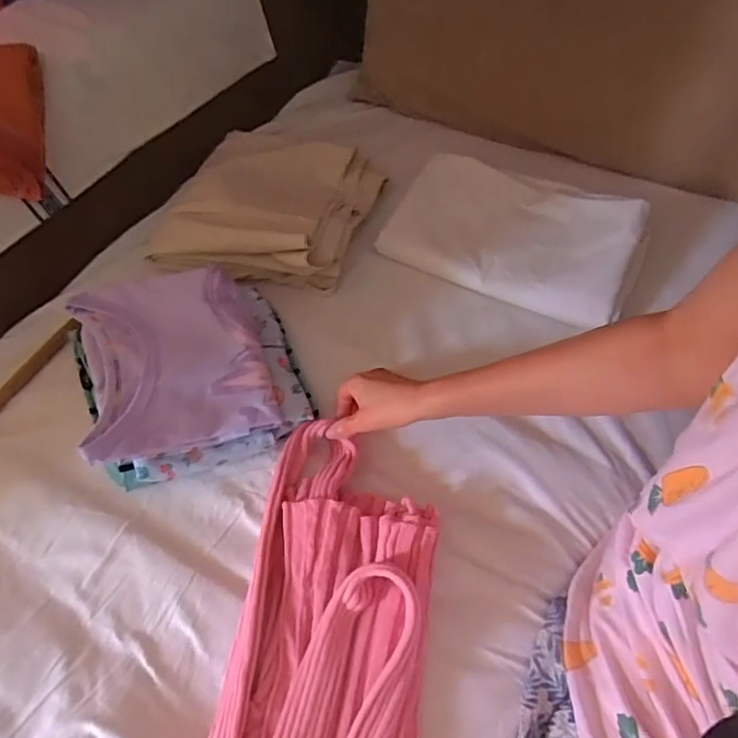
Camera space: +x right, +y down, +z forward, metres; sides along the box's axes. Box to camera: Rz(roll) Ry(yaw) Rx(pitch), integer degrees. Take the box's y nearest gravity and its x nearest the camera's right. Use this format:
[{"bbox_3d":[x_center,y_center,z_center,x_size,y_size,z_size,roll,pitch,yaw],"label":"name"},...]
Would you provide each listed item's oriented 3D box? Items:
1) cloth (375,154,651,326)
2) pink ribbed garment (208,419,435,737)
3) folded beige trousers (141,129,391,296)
[{"bbox_3d":[0.198,-0.192,0.743,0.315,0.033,0.200,22,74,16],"label":"cloth"},{"bbox_3d":[-0.040,0.284,0.444,0.176,0.049,0.504,6,56,2],"label":"pink ribbed garment"},{"bbox_3d":[-0.131,-0.240,0.772,0.252,0.071,0.307,11,57,9],"label":"folded beige trousers"}]

